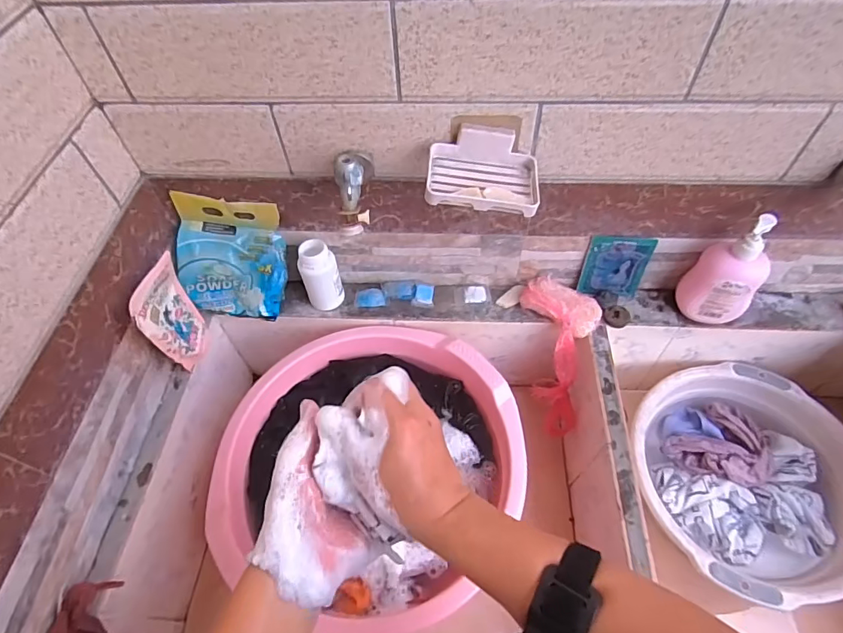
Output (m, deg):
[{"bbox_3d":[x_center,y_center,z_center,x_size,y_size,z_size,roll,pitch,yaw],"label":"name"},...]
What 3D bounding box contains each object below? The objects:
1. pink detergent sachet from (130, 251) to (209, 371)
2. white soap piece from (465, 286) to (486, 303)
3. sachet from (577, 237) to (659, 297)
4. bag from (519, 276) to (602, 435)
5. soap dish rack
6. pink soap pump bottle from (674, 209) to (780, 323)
[{"bbox_3d":[-0.347,-0.003,0.660,0.027,0.151,0.100,-4,55,-1],"label":"pink detergent sachet"},{"bbox_3d":[0.087,-0.034,0.756,0.033,0.009,0.031,-1,55,2],"label":"white soap piece"},{"bbox_3d":[0.290,-0.074,0.703,0.091,0.104,0.008,3,45,4],"label":"sachet"},{"bbox_3d":[0.217,0.066,0.732,0.104,0.065,0.243,-3,99,0],"label":"bag"},{"bbox_3d":[0.070,-0.164,0.528,0.125,0.049,0.089,2,55,4],"label":"soap dish rack"},{"bbox_3d":[0.427,-0.060,0.646,0.084,0.166,0.054,11,56,10],"label":"pink soap pump bottle"}]

